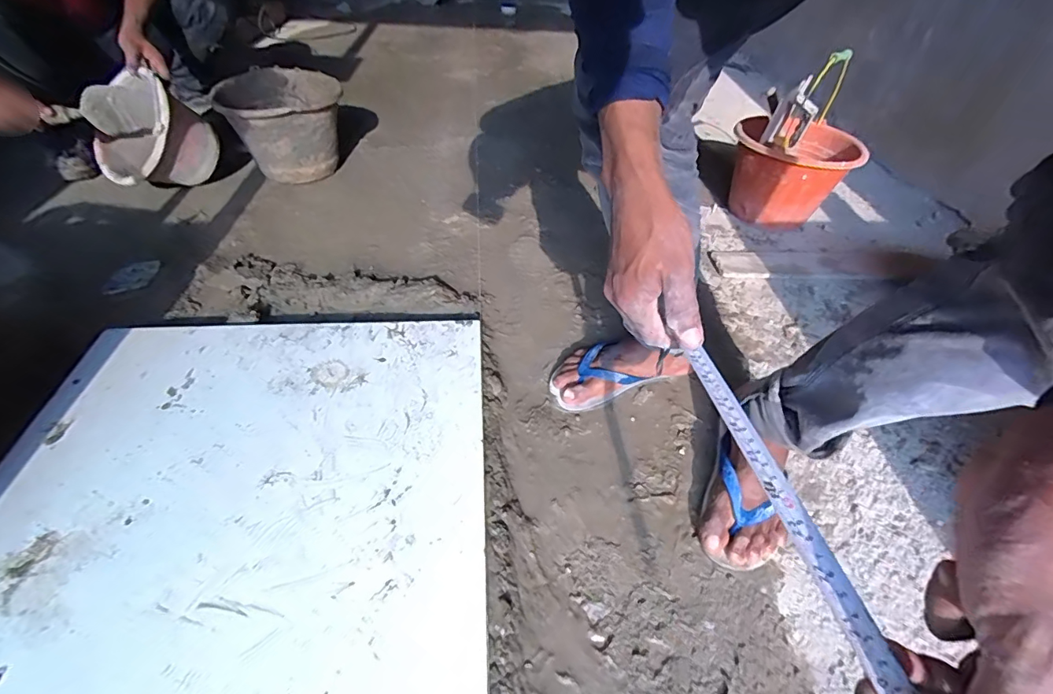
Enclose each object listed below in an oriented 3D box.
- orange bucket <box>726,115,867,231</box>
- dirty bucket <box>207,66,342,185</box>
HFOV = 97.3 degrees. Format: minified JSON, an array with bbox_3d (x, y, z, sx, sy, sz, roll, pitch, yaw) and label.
[{"bbox_3d":[0.631,-0.421,1.143,0.253,0.188,0.253,11,47,6],"label":"orange bucket"},{"bbox_3d":[-0.592,-0.552,1.161,0.259,0.209,0.256,-15,50,-17],"label":"dirty bucket"}]

